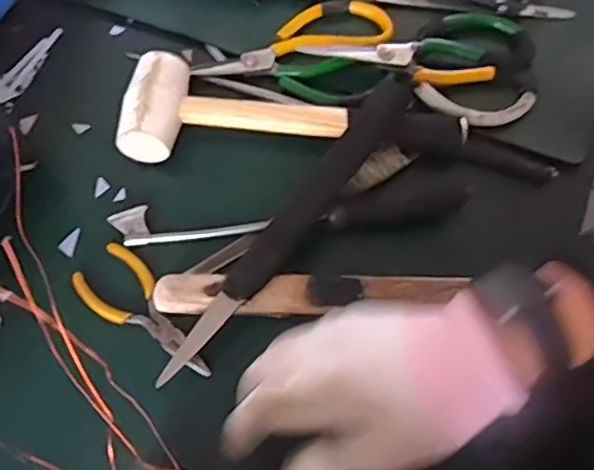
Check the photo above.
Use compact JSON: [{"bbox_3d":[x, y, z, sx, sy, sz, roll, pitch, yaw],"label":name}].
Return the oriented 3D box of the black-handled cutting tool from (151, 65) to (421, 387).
[{"bbox_3d":[0.002,-0.019,0.449,0.029,0.030,0.288,35,73,15],"label":"black-handled cutting tool"}]

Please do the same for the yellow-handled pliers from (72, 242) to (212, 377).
[{"bbox_3d":[-0.108,0.059,0.448,0.048,0.008,0.120,-41,72,-13],"label":"yellow-handled pliers"}]

